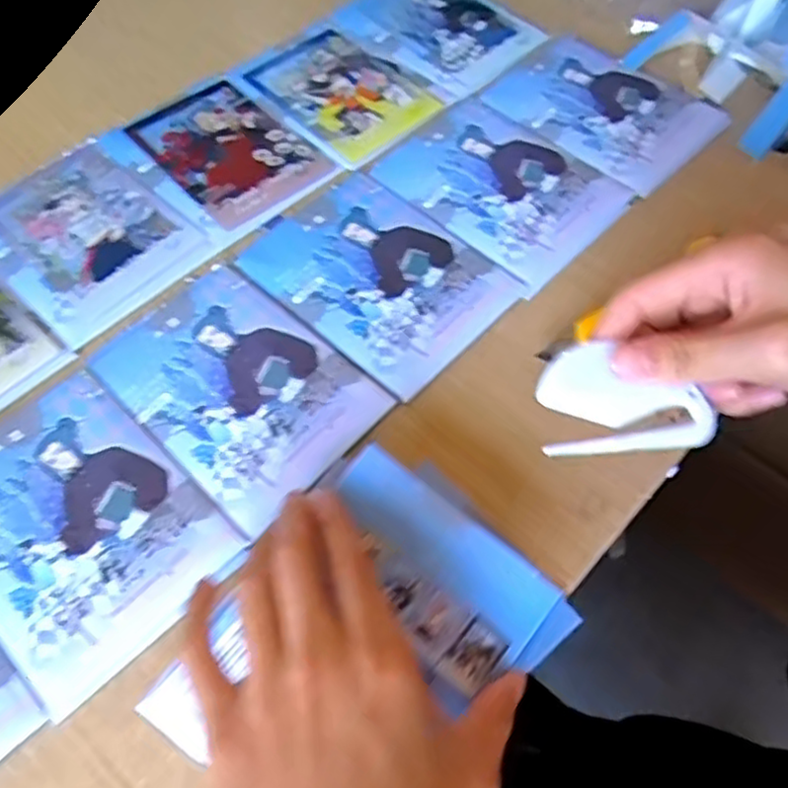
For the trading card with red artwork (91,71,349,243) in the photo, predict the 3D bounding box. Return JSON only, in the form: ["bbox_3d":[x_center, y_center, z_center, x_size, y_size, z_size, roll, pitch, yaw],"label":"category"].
[{"bbox_3d":[-0.118,-0.166,0.486,0.136,0.005,0.106,41,68,20],"label":"trading card with red artwork"}]

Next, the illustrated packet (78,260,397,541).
[{"bbox_3d":[-0.087,-0.008,0.386,0.146,0.004,0.104,39,67,20],"label":"illustrated packet"}]

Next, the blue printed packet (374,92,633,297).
[{"bbox_3d":[0.071,-0.140,0.465,0.140,0.004,0.108,40,67,20],"label":"blue printed packet"}]

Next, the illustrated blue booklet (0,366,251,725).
[{"bbox_3d":[-0.159,0.062,0.345,0.144,0.004,0.109,40,68,20],"label":"illustrated blue booklet"}]

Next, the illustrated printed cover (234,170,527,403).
[{"bbox_3d":[-0.011,-0.076,0.425,0.146,0.004,0.109,39,67,20],"label":"illustrated printed cover"}]

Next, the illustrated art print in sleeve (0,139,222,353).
[{"bbox_3d":[-0.198,-0.101,0.449,0.140,0.005,0.107,39,67,20],"label":"illustrated art print in sleeve"}]

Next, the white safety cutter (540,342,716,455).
[{"bbox_3d":[0.095,0.002,0.292,0.071,0.006,0.046,-2,76,-7],"label":"white safety cutter"}]

